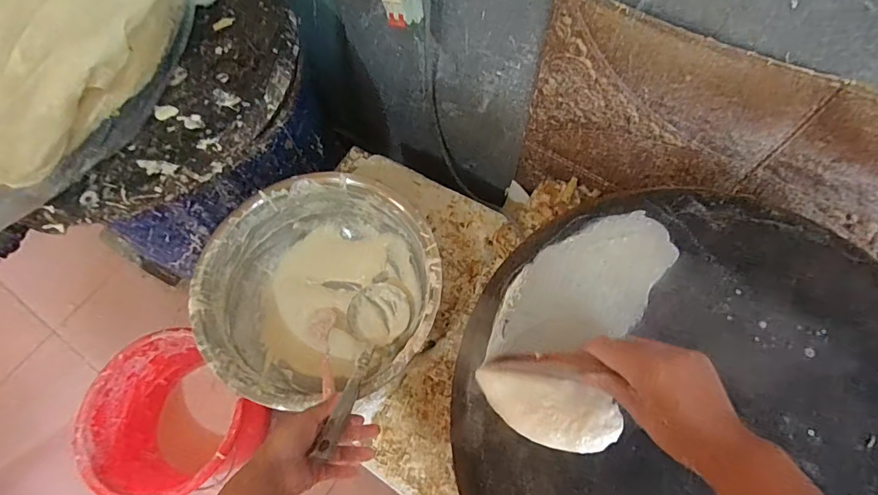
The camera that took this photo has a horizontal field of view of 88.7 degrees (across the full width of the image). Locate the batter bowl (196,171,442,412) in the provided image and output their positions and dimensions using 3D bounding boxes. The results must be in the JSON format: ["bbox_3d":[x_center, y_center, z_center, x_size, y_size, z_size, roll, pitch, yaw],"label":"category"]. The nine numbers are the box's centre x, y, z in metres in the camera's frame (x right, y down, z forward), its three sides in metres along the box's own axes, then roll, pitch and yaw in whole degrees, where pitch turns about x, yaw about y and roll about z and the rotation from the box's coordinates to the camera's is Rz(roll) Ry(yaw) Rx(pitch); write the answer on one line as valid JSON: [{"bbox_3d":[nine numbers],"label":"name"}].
[{"bbox_3d":[-0.190,0.067,0.769,0.372,0.135,0.366,-1,66,2],"label":"batter bowl"}]

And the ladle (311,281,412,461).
[{"bbox_3d":[-0.125,0.176,0.684,0.104,0.069,0.351,9,29,6],"label":"ladle"}]

